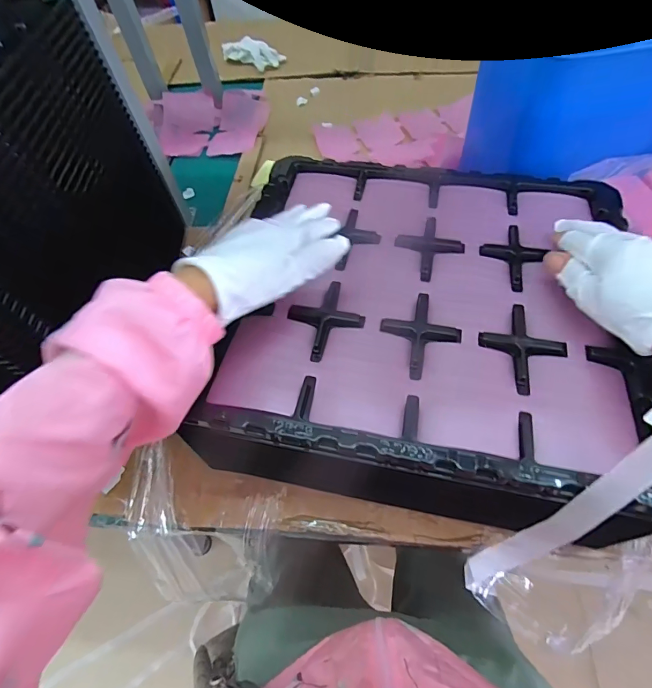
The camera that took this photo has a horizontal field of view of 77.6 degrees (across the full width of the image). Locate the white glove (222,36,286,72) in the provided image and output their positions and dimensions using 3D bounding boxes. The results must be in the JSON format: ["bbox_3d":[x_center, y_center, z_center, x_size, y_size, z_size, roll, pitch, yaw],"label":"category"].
[{"bbox_3d":[-0.167,-0.652,0.907,0.144,0.024,0.075,32,64,22],"label":"white glove"}]

